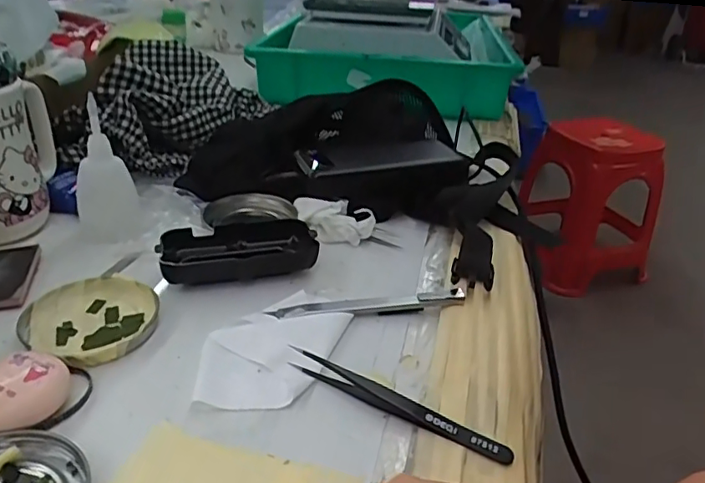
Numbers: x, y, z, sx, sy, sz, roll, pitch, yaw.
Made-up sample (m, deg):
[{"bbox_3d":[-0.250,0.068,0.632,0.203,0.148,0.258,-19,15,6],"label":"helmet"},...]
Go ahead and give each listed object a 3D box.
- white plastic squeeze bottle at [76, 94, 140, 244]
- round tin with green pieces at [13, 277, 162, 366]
[{"bbox_3d":[-0.186,-0.050,0.423,0.043,0.098,0.037,-13,34,-27],"label":"white plastic squeeze bottle"},{"bbox_3d":[-0.161,0.047,0.354,0.079,0.011,0.071,20,33,24],"label":"round tin with green pieces"}]

